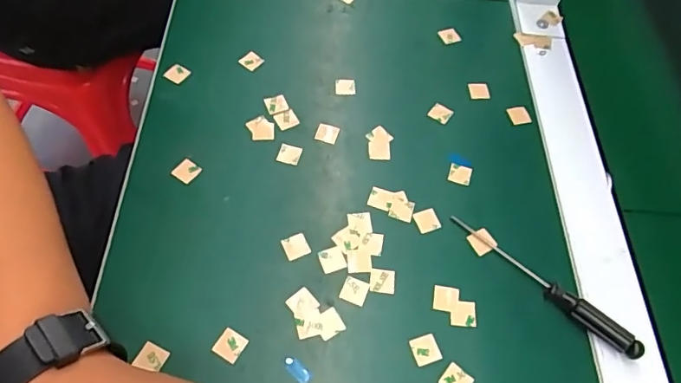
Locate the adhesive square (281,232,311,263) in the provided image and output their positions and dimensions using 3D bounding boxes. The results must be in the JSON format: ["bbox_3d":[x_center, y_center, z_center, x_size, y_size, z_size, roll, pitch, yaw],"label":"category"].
[{"bbox_3d":[-0.029,0.035,0.319,0.015,0.004,0.015,-24,64,-17],"label":"adhesive square"}]

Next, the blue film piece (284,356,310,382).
[{"bbox_3d":[-0.024,0.101,0.283,0.018,0.004,0.008,40,64,18],"label":"blue film piece"}]

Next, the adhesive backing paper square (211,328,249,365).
[{"bbox_3d":[-0.064,0.088,0.286,0.015,0.004,0.016,27,61,11],"label":"adhesive backing paper square"}]

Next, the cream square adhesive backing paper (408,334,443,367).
[{"bbox_3d":[0.050,0.092,0.292,0.016,0.004,0.015,-15,62,-13],"label":"cream square adhesive backing paper"}]

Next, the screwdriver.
[{"bbox_3d":[0.125,0.056,0.312,0.131,0.016,0.011,40,64,18],"label":"screwdriver"}]

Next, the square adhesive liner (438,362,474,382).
[{"bbox_3d":[0.066,0.108,0.284,0.016,0.004,0.015,37,64,16],"label":"square adhesive liner"}]

